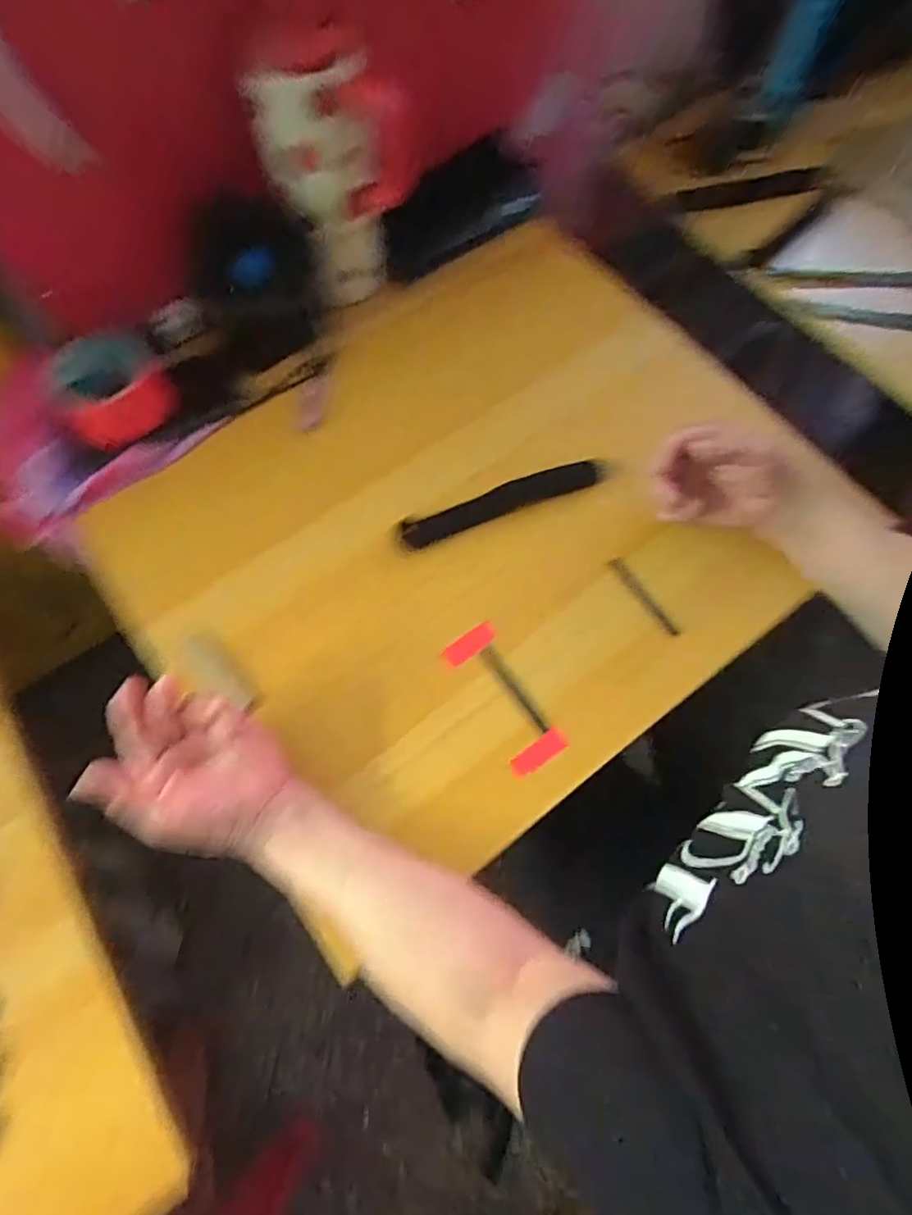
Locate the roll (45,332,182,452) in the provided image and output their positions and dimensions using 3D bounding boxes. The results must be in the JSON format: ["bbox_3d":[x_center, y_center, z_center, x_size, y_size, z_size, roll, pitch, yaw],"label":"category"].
[{"bbox_3d":[-0.322,-0.204,0.541,0.100,0.047,0.096,0,69,0],"label":"roll"}]

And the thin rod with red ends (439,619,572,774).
[{"bbox_3d":[0.038,0.073,0.470,0.049,0.007,0.122,-29,72,-11],"label":"thin rod with red ends"}]

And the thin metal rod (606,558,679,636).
[{"bbox_3d":[0.163,-0.010,0.496,0.012,0.011,0.084,-31,72,-12],"label":"thin metal rod"}]

